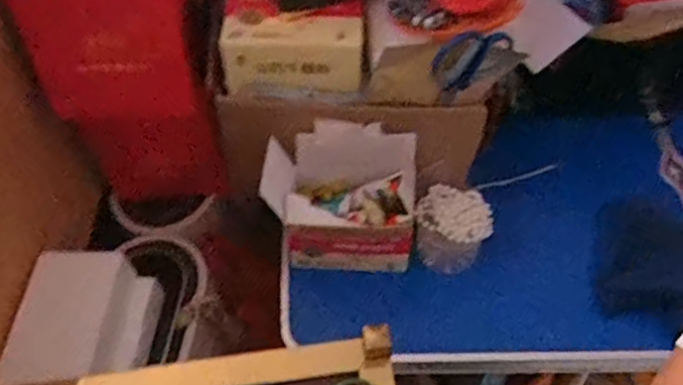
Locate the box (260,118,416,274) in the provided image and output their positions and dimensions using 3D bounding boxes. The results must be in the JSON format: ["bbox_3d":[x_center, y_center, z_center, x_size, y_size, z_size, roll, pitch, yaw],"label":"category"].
[{"bbox_3d":[0.003,0.012,0.811,0.193,0.181,0.113,-3,54,1],"label":"box"}]

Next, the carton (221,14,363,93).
[{"bbox_3d":[-0.053,-0.169,0.725,0.171,0.063,0.067,-2,54,2],"label":"carton"}]

